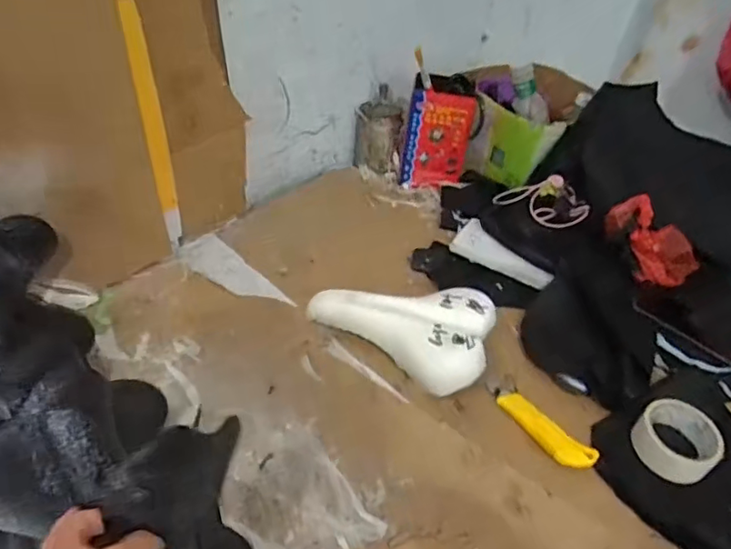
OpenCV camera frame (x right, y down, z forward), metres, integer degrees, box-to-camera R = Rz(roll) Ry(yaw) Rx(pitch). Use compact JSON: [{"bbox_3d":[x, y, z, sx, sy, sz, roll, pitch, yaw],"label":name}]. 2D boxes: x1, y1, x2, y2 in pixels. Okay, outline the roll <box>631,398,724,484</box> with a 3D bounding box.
[{"bbox_3d":[0.386,0.206,0.706,0.085,0.044,0.094,-26,53,-30],"label":"roll"}]

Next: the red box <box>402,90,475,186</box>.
[{"bbox_3d":[0.135,-0.253,1.068,0.115,0.177,0.029,11,41,4],"label":"red box"}]

